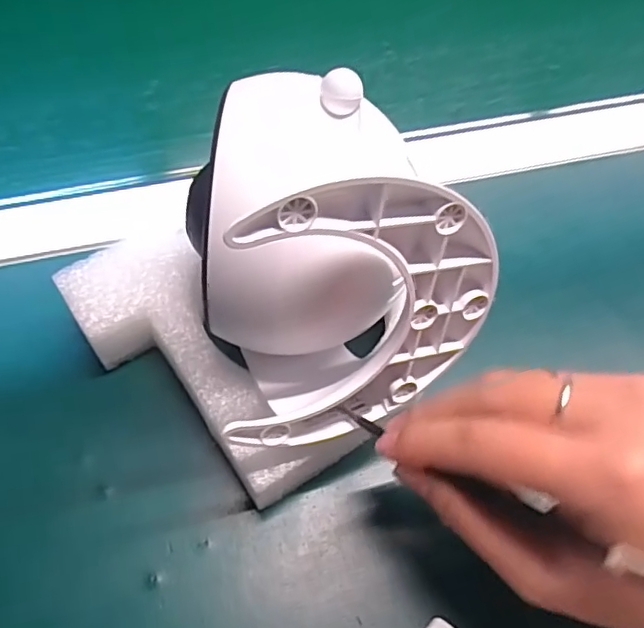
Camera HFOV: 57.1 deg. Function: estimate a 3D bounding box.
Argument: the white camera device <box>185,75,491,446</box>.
[{"bbox_3d":[0.002,-0.022,0.234,0.098,0.114,0.100,-20,64,-13],"label":"white camera device"}]

